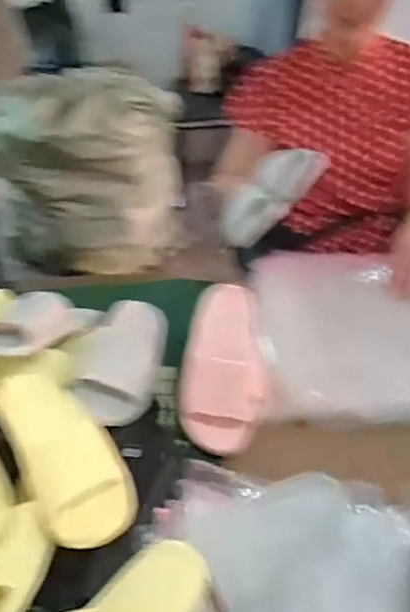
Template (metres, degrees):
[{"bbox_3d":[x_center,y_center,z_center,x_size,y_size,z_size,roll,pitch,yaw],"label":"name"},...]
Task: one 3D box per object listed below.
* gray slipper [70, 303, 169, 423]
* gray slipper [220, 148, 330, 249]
[{"bbox_3d":[-0.125,0.066,0.881,0.108,0.069,0.245,3,42,9],"label":"gray slipper"},{"bbox_3d":[0.112,-0.196,0.992,0.211,0.063,0.083,-43,44,9],"label":"gray slipper"}]

